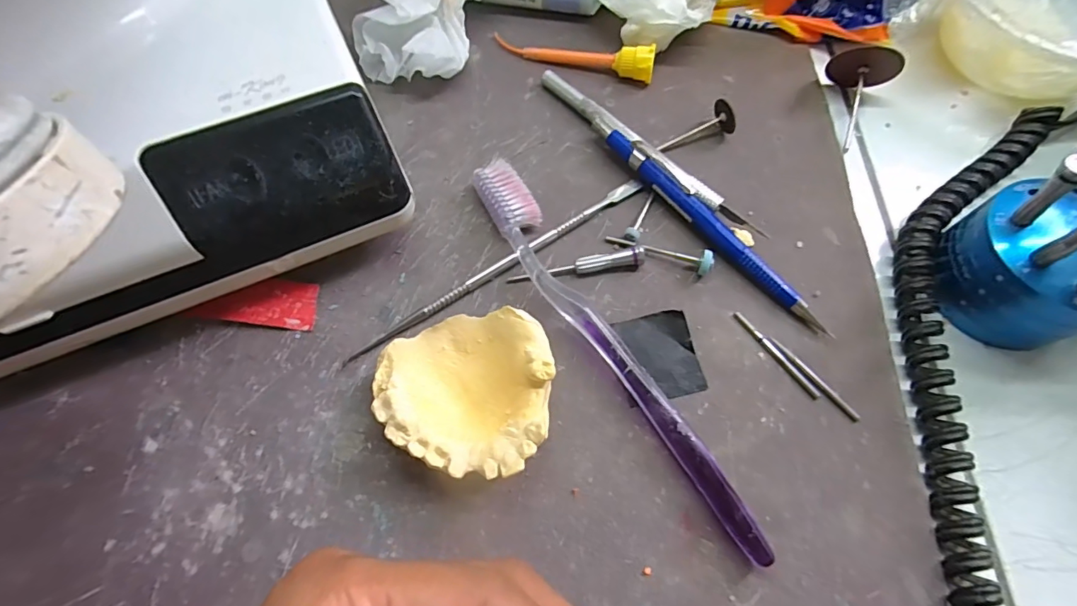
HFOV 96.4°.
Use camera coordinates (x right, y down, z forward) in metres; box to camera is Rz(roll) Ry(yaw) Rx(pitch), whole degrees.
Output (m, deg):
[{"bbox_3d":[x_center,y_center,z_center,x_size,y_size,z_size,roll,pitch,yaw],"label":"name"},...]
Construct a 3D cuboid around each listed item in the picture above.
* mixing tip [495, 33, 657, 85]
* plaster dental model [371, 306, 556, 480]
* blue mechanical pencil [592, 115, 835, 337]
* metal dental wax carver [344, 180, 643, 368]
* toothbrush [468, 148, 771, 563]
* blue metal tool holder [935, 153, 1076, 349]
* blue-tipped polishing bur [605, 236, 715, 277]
[{"bbox_3d":[0.018,-0.134,0.256,0.088,0.016,0.012,18,68,7],"label":"mixing tip"},{"bbox_3d":[-0.027,0.033,0.177,0.062,0.023,0.057,-5,67,-3],"label":"plaster dental model"},{"bbox_3d":[0.071,-0.038,0.216,0.012,0.011,0.135,-36,72,-14],"label":"blue mechanical pencil"},{"bbox_3d":[-0.015,-0.016,0.209,0.149,0.005,0.006,-33,72,-14],"label":"metal dental wax carver"},{"bbox_3d":[0.023,0.013,0.191,0.020,0.014,0.185,-28,70,-12],"label":"toothbrush"},{"bbox_3d":[0.204,-0.022,0.179,0.071,0.065,0.059,-19,69,-8],"label":"blue metal tool holder"},{"bbox_3d":[0.053,-0.025,0.210,0.046,0.010,0.009,25,69,9],"label":"blue-tipped polishing bur"}]

